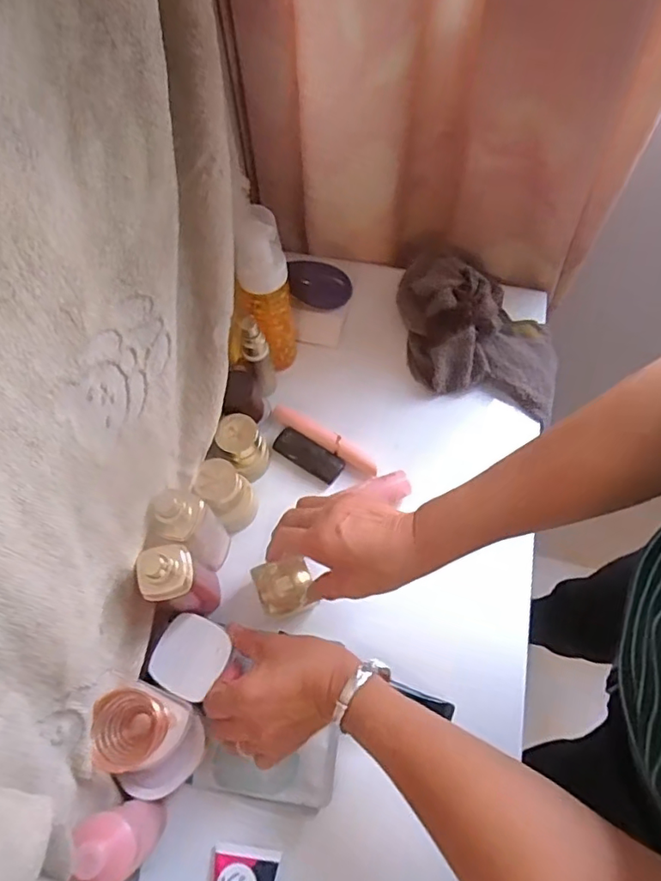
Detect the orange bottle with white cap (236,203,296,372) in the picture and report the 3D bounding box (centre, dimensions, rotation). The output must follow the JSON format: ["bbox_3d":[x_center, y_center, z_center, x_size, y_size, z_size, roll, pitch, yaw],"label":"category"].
[{"bbox_3d":[-0.064,-0.139,0.526,0.051,0.177,0.044,-6,66,-3],"label":"orange bottle with white cap"}]

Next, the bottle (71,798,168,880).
[{"bbox_3d":[-0.141,0.269,0.365,0.034,0.102,0.040,-10,66,-5],"label":"bottle"}]

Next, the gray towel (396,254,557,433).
[{"bbox_3d":[0.162,-0.124,0.595,0.168,0.071,0.186,0,66,0],"label":"gray towel"}]

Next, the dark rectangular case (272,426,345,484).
[{"bbox_3d":[-0.023,0.014,0.561,0.075,0.011,0.030,31,69,13],"label":"dark rectangular case"}]

